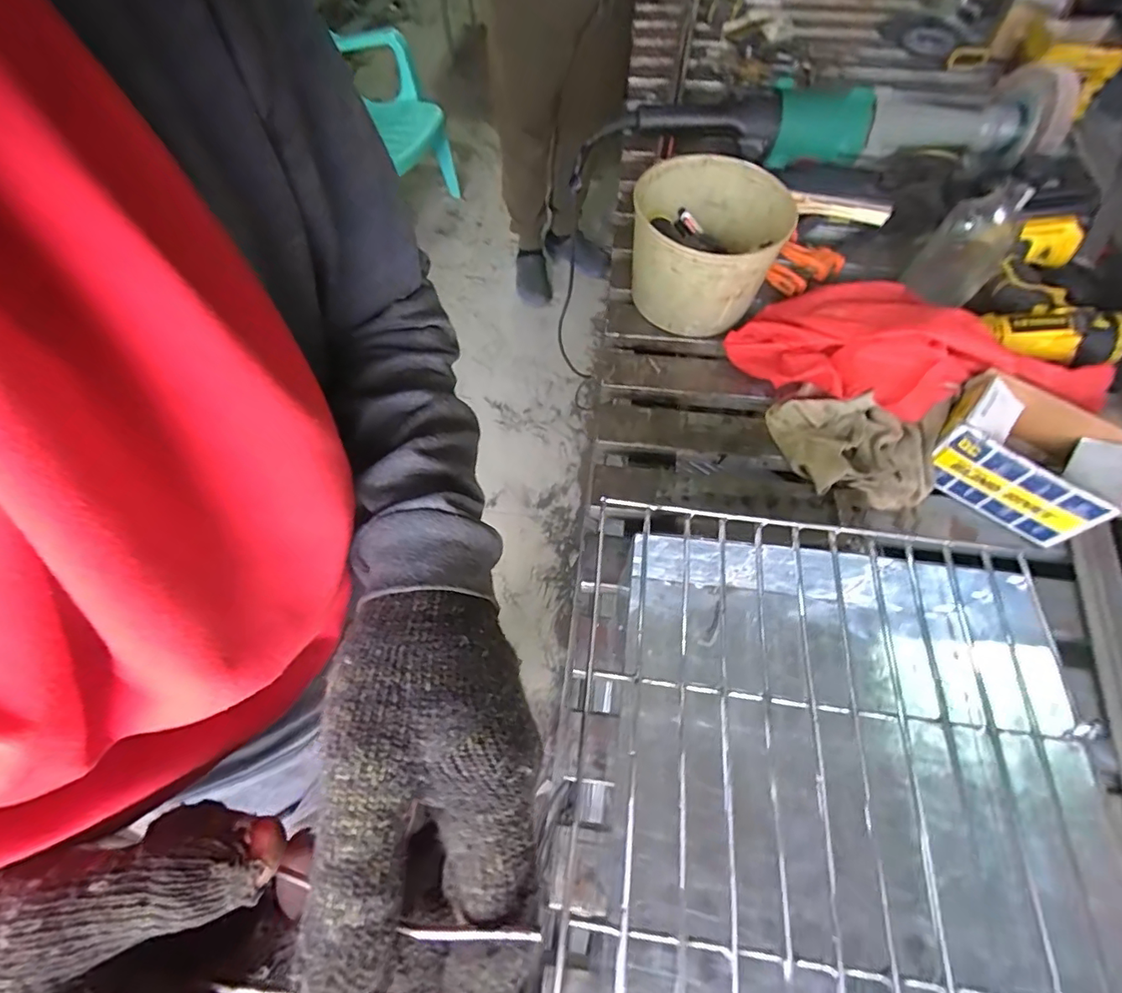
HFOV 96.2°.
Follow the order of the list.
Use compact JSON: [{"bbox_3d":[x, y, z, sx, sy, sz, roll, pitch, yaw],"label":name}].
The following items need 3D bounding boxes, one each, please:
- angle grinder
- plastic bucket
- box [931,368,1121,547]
[{"bbox_3d":[0.365,-0.481,0.663,0.533,0.112,0.110,-8,62,-5],"label":"angle grinder"},{"bbox_3d":[0.151,-0.272,0.555,0.155,0.115,0.160,0,62,0],"label":"plastic bucket"},{"bbox_3d":[0.412,-0.037,0.454,0.132,0.072,0.093,37,67,18],"label":"box"}]

